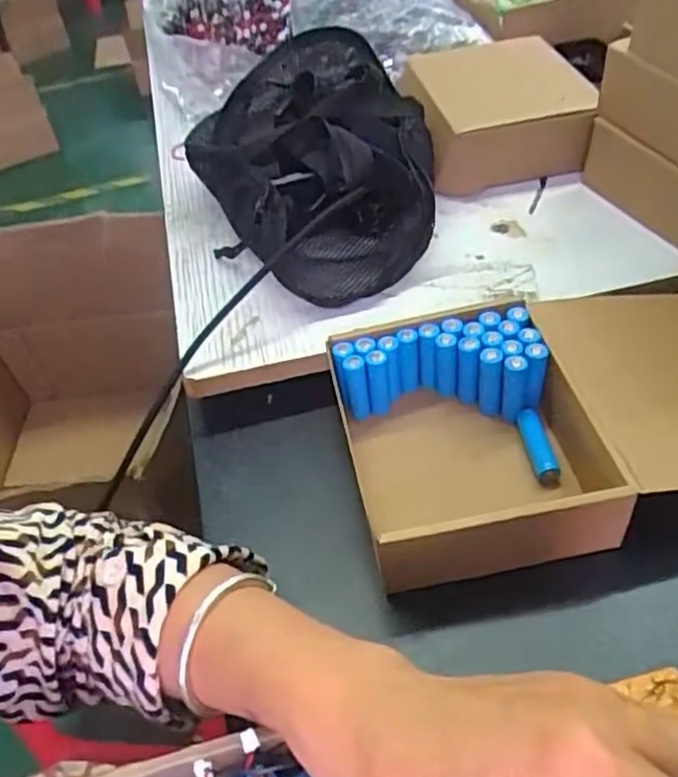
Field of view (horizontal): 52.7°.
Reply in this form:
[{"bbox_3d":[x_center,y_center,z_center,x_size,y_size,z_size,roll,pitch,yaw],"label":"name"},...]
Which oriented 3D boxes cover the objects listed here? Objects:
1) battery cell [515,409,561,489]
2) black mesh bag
[{"bbox_3d":[0.120,0.032,0.411,0.015,0.018,0.049,-11,48,0],"label":"battery cell"},{"bbox_3d":[-0.021,-0.186,0.541,0.186,0.081,0.275,-13,48,-2],"label":"black mesh bag"}]

